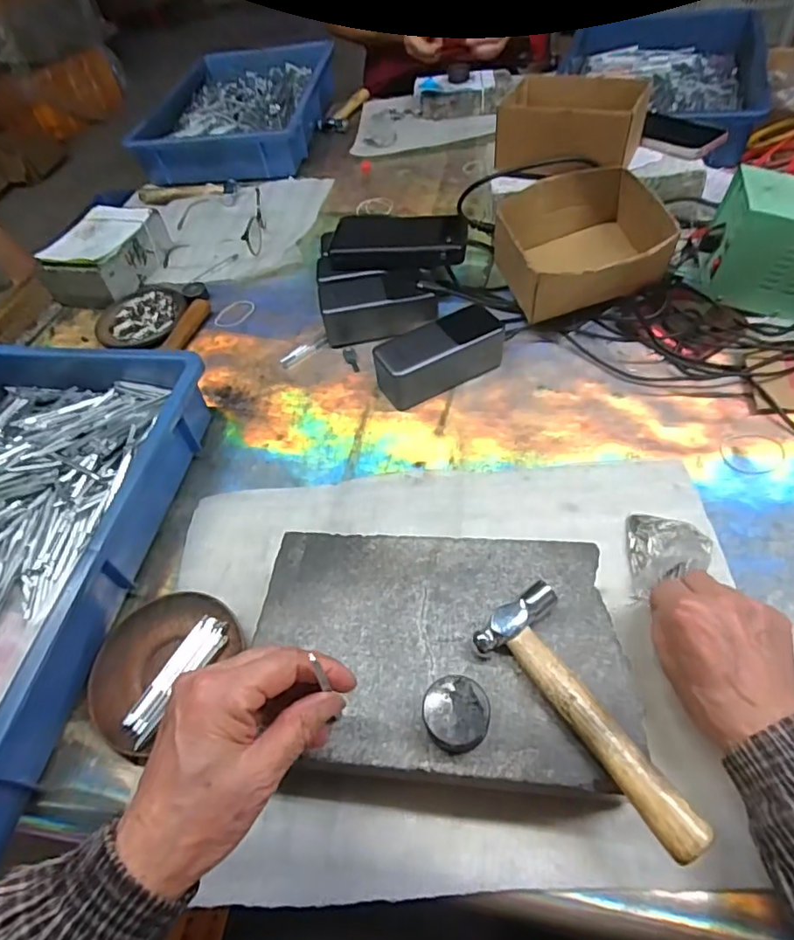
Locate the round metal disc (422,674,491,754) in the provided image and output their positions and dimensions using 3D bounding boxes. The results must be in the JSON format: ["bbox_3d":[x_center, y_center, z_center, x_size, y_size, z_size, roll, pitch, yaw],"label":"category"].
[{"bbox_3d":[0.034,0.143,0.318,0.036,0.021,0.040,3,54,10],"label":"round metal disc"}]

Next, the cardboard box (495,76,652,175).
[{"bbox_3d":[0.197,-0.403,0.628,0.150,0.075,0.109,17,58,19],"label":"cardboard box"}]

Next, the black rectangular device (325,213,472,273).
[{"bbox_3d":[0.002,-0.265,0.639,0.160,0.031,0.086,8,55,13],"label":"black rectangular device"}]

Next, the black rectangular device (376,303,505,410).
[{"bbox_3d":[0.043,-0.116,0.564,0.130,0.056,0.056,-26,55,-15],"label":"black rectangular device"}]

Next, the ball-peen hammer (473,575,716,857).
[{"bbox_3d":[0.115,0.134,0.314,0.056,0.021,0.147,-36,57,-18],"label":"ball-peen hammer"}]

